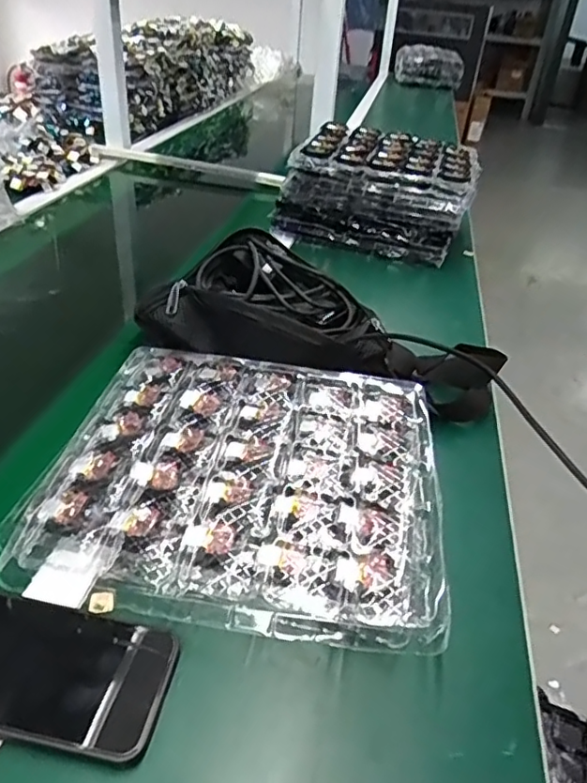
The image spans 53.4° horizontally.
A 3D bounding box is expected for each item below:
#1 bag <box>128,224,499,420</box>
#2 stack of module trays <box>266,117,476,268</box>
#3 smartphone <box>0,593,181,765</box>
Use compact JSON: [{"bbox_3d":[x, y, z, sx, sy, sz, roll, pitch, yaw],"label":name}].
[{"bbox_3d":[0.024,-0.069,0.608,0.364,0.101,0.132,19,37,19],"label":"bag"},{"bbox_3d":[0.151,-0.340,0.986,0.290,0.131,0.236,16,36,16],"label":"stack of module trays"},{"bbox_3d":[-0.154,0.160,0.344,0.159,0.008,0.078,13,32,3],"label":"smartphone"}]

